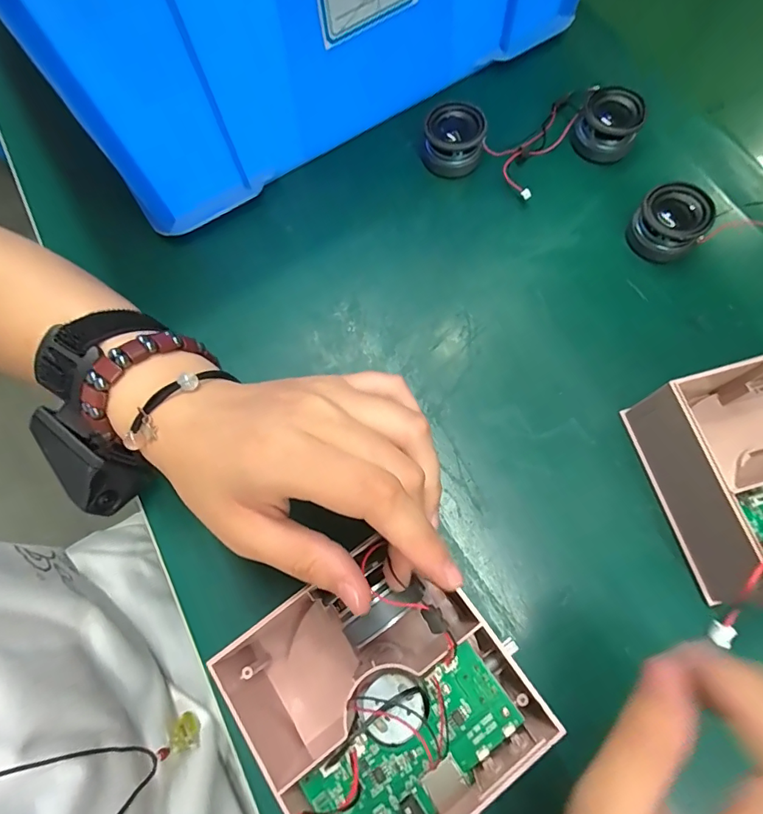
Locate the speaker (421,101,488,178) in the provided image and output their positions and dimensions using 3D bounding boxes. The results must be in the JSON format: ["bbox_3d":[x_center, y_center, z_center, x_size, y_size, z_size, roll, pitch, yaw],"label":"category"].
[{"bbox_3d":[0.047,-0.172,0.300,0.037,0.037,0.031,11,72,5],"label":"speaker"}]

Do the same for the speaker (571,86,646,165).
[{"bbox_3d":[0.146,-0.181,0.297,0.037,0.027,0.037,-1,71,2],"label":"speaker"}]

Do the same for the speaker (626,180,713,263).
[{"bbox_3d":[0.170,-0.109,0.275,0.038,0.034,0.030,40,77,14],"label":"speaker"}]

